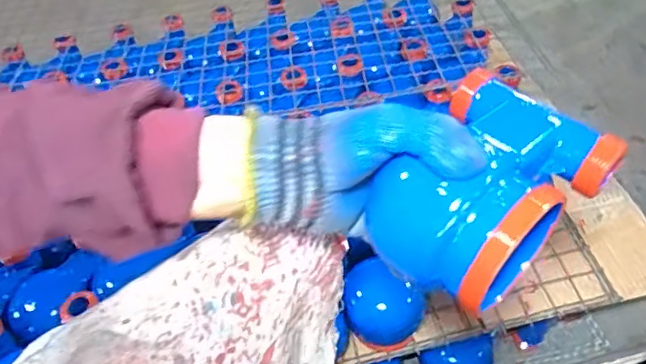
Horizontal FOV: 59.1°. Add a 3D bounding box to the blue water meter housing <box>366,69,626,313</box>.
[{"bbox_3d":[0.103,0.005,0.343,0.105,0.085,0.158,24,55,26],"label":"blue water meter housing"}]

